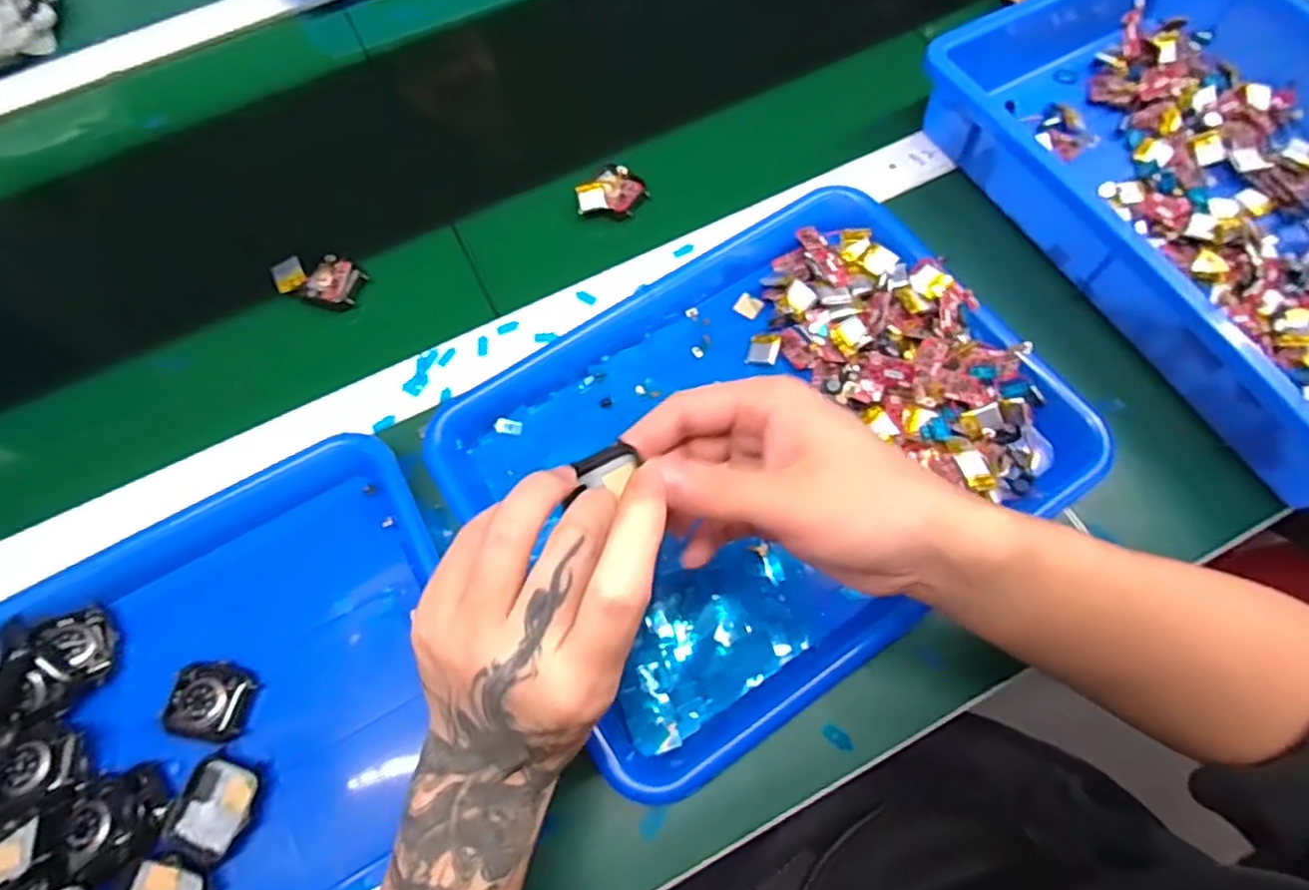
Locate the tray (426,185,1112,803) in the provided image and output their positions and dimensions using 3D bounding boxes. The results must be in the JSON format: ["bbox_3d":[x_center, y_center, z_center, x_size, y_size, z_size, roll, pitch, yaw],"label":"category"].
[{"bbox_3d":[0.060,-0.003,0.385,0.323,0.039,0.253,-34,71,-10],"label":"tray"}]

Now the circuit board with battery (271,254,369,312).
[{"bbox_3d":[-0.238,-0.118,0.465,0.059,0.013,0.039,15,70,8],"label":"circuit board with battery"}]

